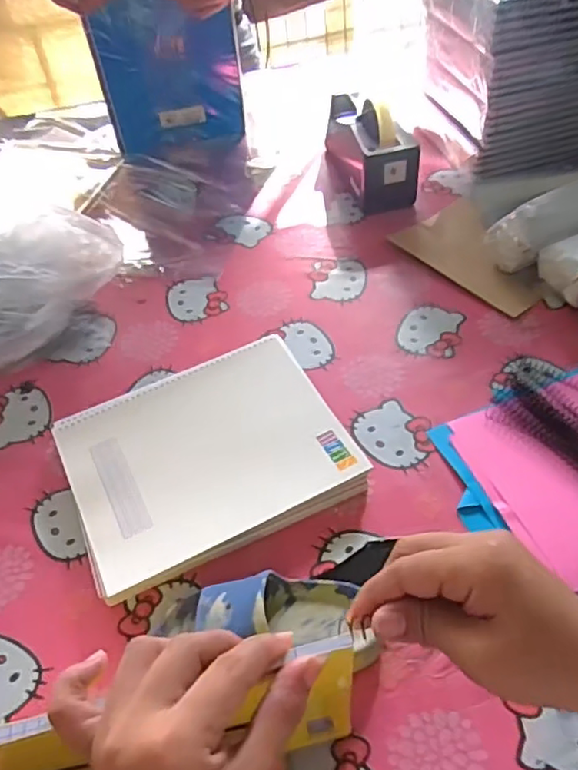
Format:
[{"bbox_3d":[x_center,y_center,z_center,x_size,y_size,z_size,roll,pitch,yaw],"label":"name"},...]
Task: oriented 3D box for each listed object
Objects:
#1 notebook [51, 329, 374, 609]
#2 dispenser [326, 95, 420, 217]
[{"bbox_3d":[-0.079,0.068,0.595,0.248,0.033,0.204,-23,51,-14],"label":"notebook"},{"bbox_3d":[0.112,-0.347,0.879,0.074,0.110,0.192,-14,50,-6],"label":"dispenser"}]

